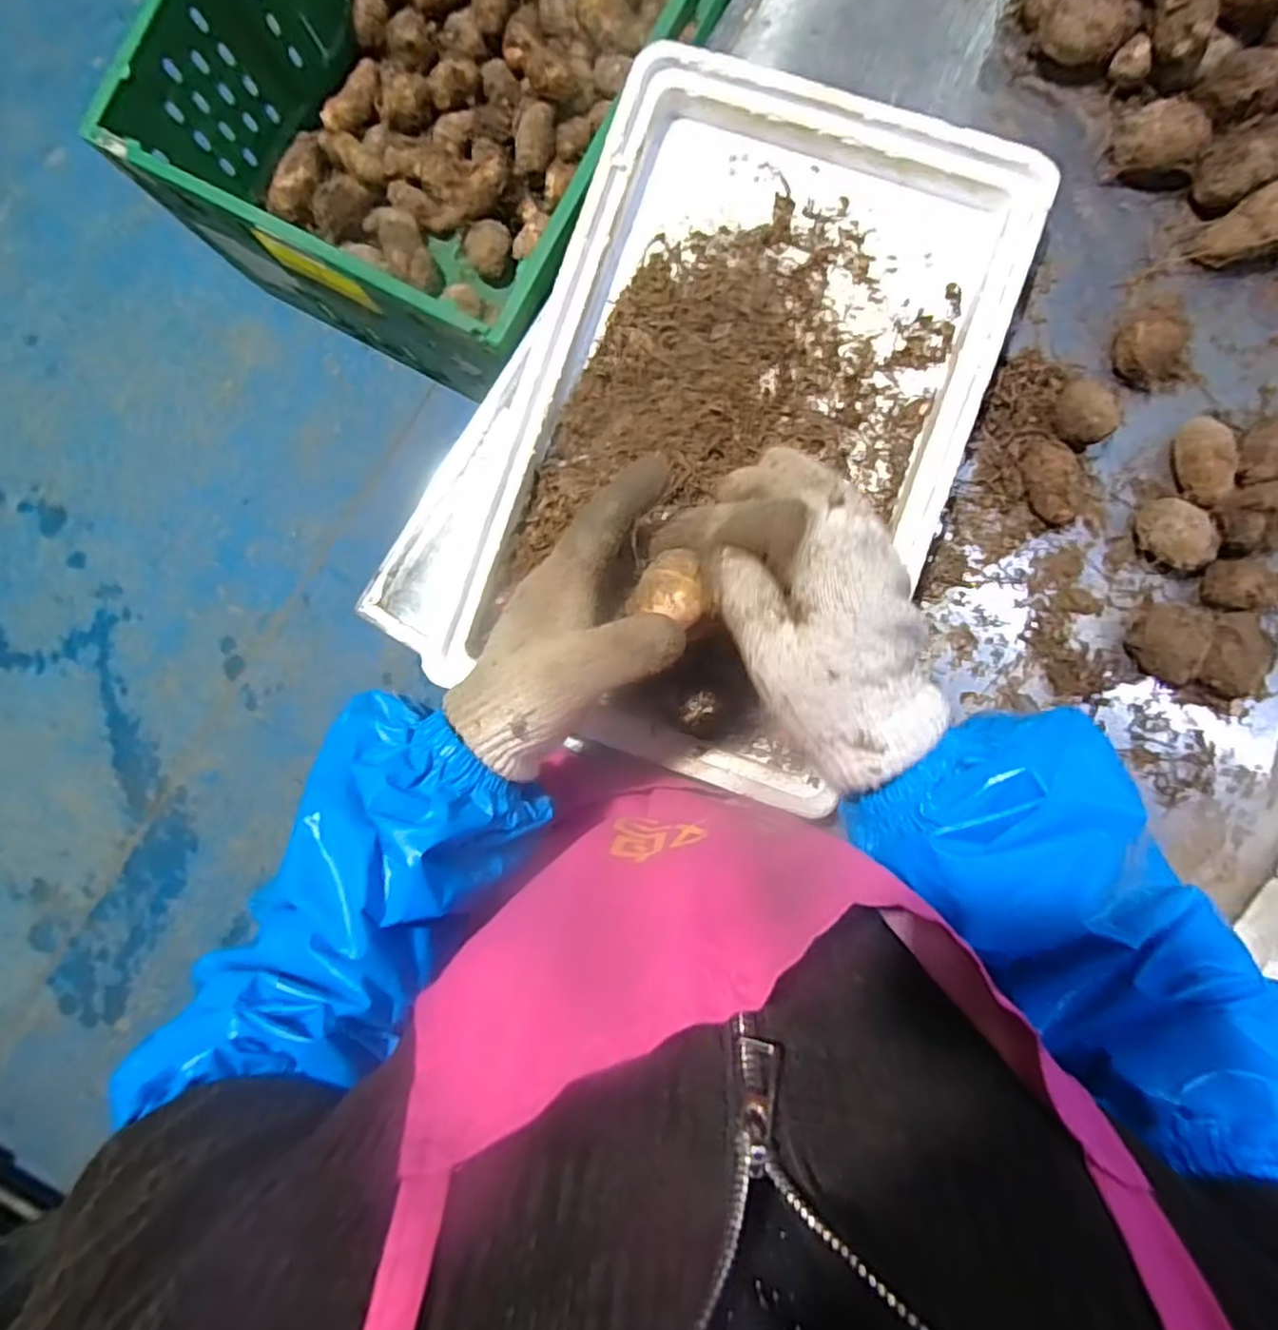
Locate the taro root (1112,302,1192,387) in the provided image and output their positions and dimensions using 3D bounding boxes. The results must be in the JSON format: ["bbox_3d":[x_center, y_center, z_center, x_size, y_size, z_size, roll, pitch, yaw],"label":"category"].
[{"bbox_3d":[0.360,-0.222,0.479,0.043,0.036,0.051,-38,87,3],"label":"taro root"}]

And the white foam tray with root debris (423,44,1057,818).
[{"bbox_3d":[0.066,-0.160,0.472,0.288,0.039,0.459,20,91,4],"label":"white foam tray with root debris"}]

